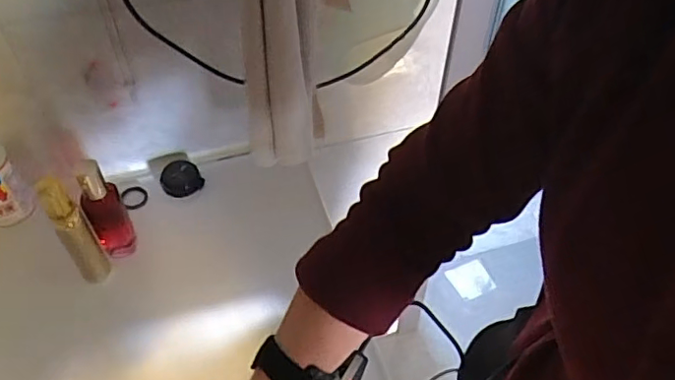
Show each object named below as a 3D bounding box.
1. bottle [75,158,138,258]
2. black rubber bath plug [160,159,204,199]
[{"bbox_3d":[-0.289,0.029,0.715,0.041,0.146,0.047,-12,50,-12],"label":"bottle"},{"bbox_3d":[-0.229,-0.016,0.833,0.055,0.054,0.010,-38,20,-19],"label":"black rubber bath plug"}]

